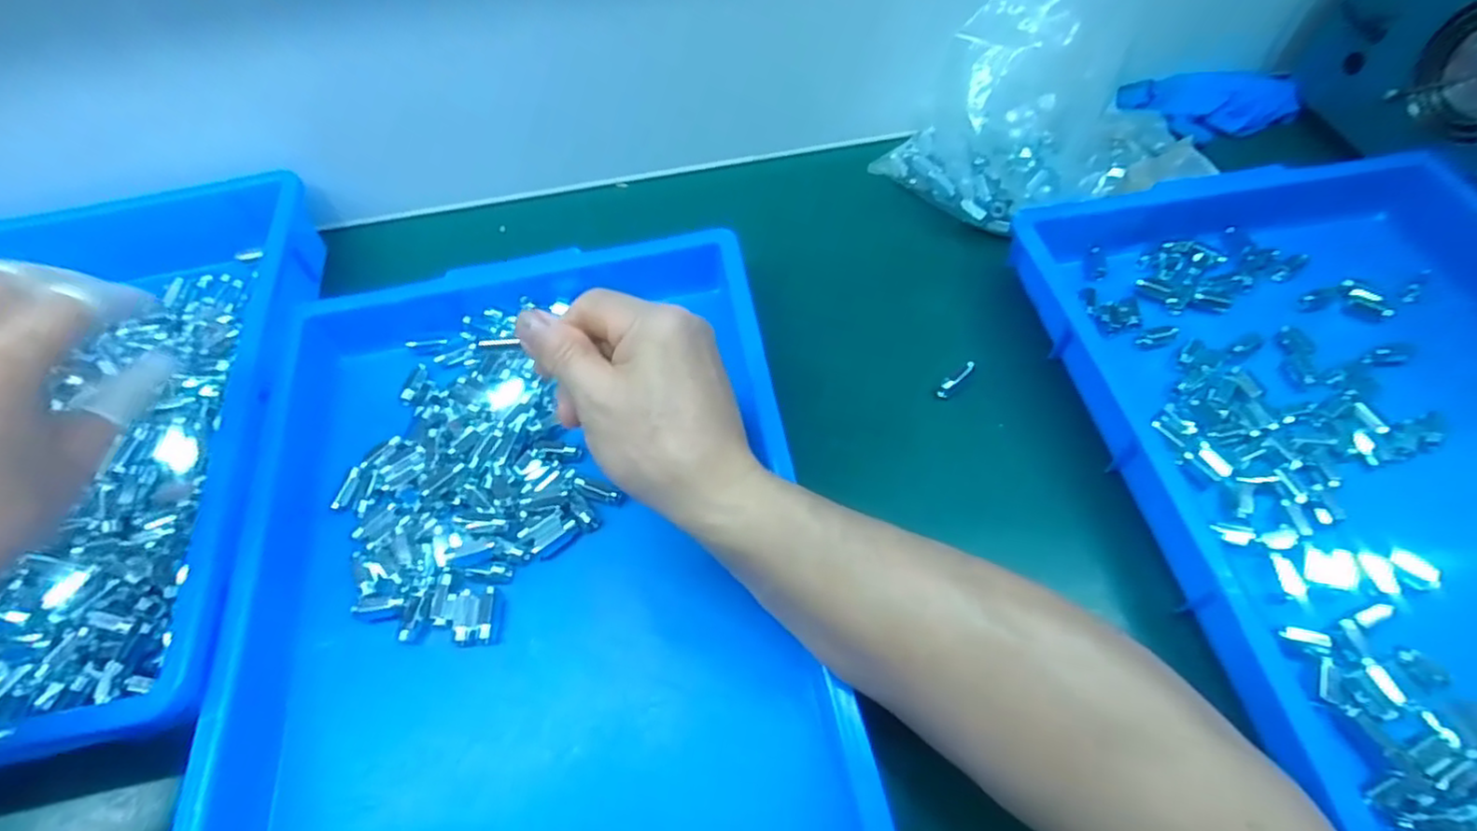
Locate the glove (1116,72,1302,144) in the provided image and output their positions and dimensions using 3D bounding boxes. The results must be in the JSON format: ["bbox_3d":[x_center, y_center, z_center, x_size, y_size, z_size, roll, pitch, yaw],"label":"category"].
[{"bbox_3d":[0.371,-0.245,0.537,0.132,0.023,0.062,-6,58,-1],"label":"glove"}]

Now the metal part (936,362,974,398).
[{"bbox_3d":[0.136,-0.023,0.425,0.030,0.010,0.007,-38,64,-19],"label":"metal part"}]

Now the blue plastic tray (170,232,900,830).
[{"bbox_3d":[-0.102,0.083,0.349,0.284,0.064,0.444,-9,62,-3],"label":"blue plastic tray"}]

